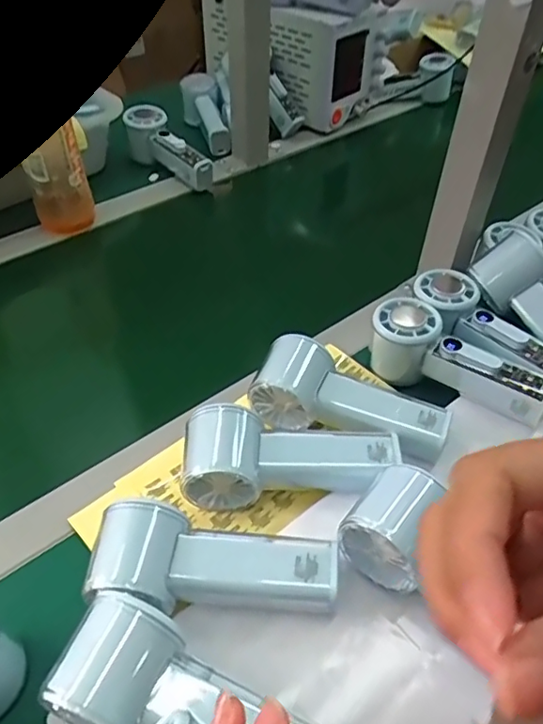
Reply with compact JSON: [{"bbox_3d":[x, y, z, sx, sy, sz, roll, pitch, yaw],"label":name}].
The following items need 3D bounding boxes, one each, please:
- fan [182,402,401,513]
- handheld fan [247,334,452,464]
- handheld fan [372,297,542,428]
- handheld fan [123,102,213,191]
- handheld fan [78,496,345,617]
[{"bbox_3d":[0.013,0.068,0.398,0.151,0.046,0.055,3,45,2],"label":"fan"},{"bbox_3d":[0.061,0.029,0.434,0.150,0.049,0.057,17,47,16],"label":"handheld fan"},{"bbox_3d":[0.152,0.003,0.463,0.152,0.049,0.059,33,53,28],"label":"handheld fan"},{"bbox_3d":[-0.134,-0.280,0.740,0.156,0.058,0.050,42,57,16],"label":"handheld fan"},{"bbox_3d":[-0.035,0.125,0.346,0.148,0.044,0.056,4,45,3],"label":"handheld fan"}]

